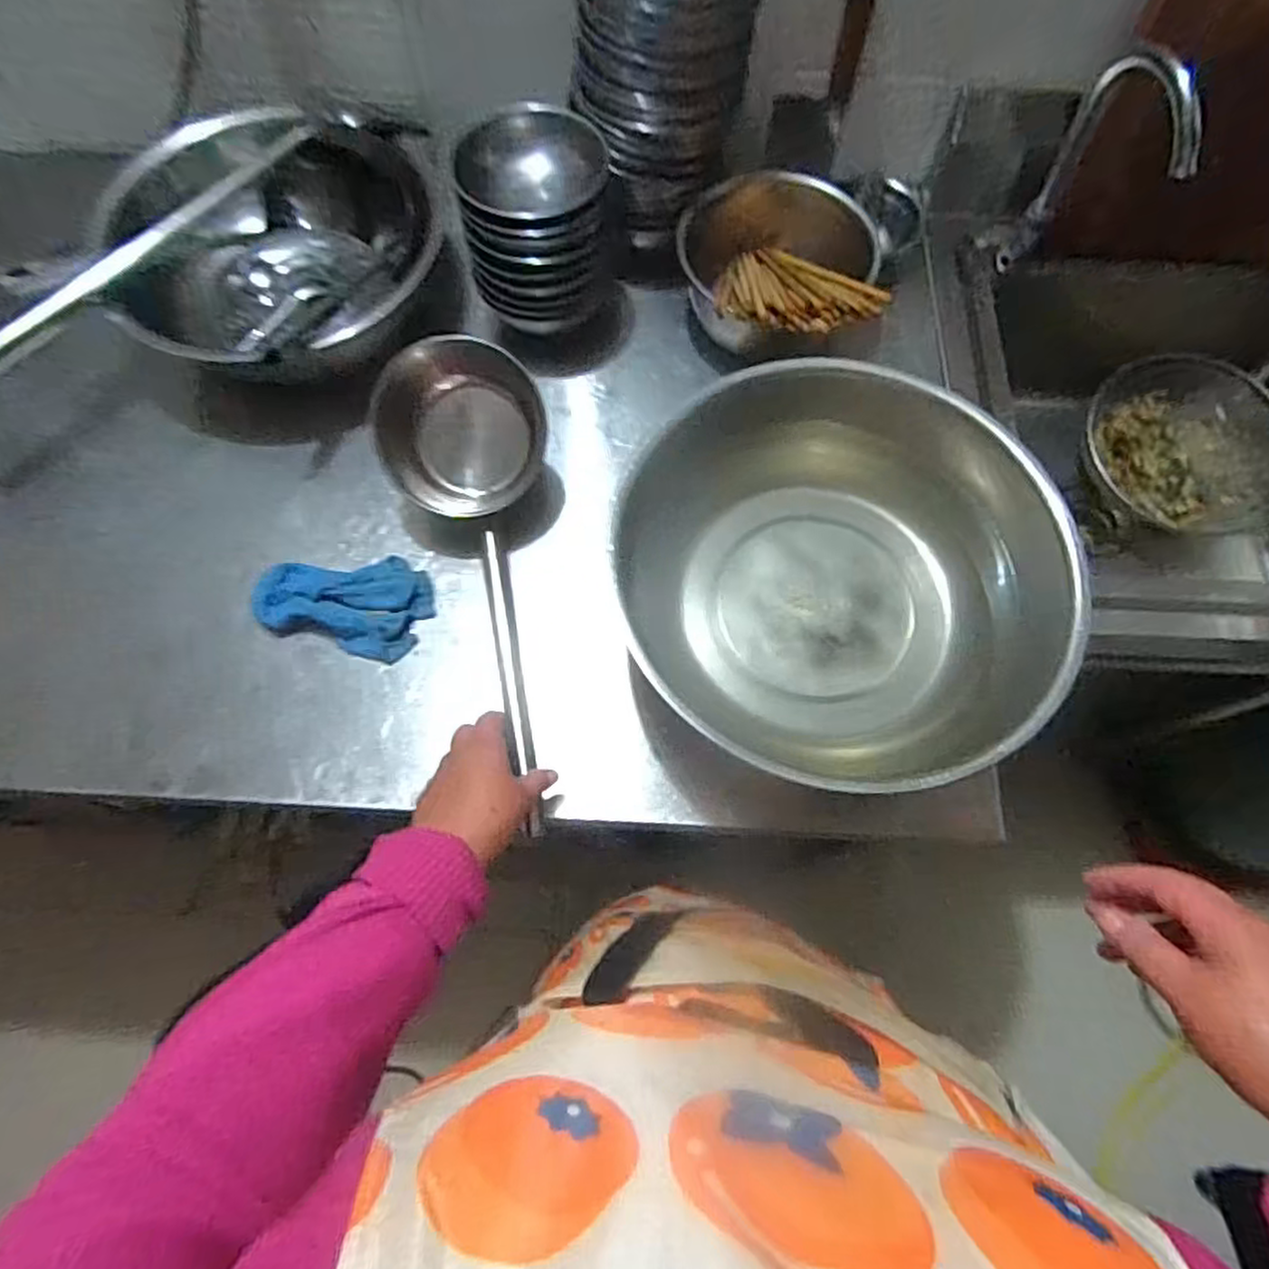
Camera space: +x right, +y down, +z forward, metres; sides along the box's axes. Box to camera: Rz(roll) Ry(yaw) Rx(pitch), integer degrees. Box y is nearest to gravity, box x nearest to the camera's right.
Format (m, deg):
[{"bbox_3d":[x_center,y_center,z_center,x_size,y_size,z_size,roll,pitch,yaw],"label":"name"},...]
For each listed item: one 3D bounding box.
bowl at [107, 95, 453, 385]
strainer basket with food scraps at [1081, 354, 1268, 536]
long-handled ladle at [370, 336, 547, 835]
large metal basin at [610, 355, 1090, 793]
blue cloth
[{"bbox_3d":[-0.369,-0.410,0.749,0.340,0.122,0.268,-4,69,-3],"label":"bowl"},{"bbox_3d":[0.742,-0.254,0.974,0.264,0.116,0.198,33,72,11],"label":"strainer basket with food scraps"},{"bbox_3d":[-0.141,-0.057,0.665,0.147,0.114,0.445,-8,80,-4],"label":"long-handled ladle"},{"bbox_3d":[0.170,-0.048,0.621,0.359,0.126,0.343,0,69,-1],"label":"large metal basin"},{"bbox_3d":[-0.275,-0.036,0.677,0.161,0.036,0.099,13,69,4],"label":"blue cloth"}]

